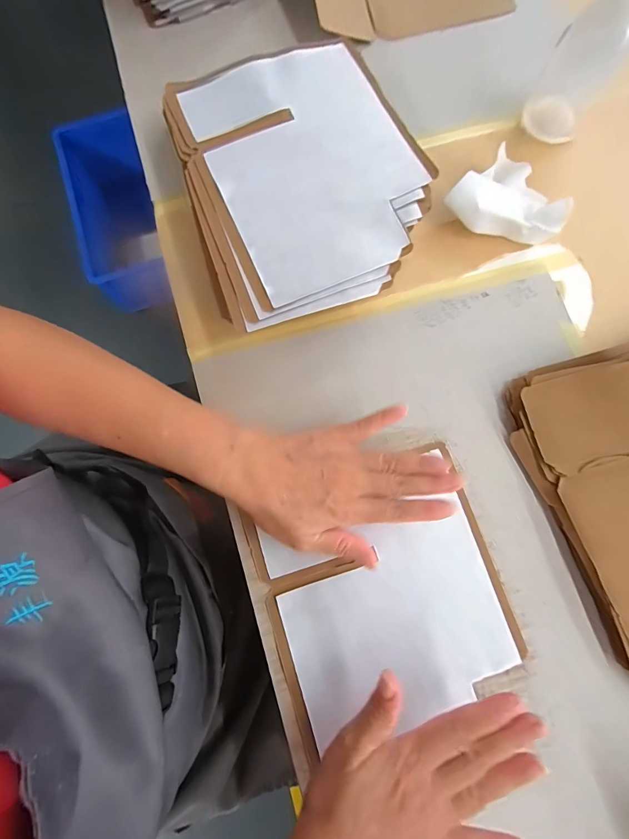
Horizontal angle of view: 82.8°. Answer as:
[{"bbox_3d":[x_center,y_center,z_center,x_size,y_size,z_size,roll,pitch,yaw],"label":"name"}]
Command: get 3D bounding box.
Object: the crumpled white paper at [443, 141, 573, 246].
[{"bbox_3d":[0.194,-0.219,0.356,0.109,0.036,0.086,28,80,4],"label":"crumpled white paper"}]

